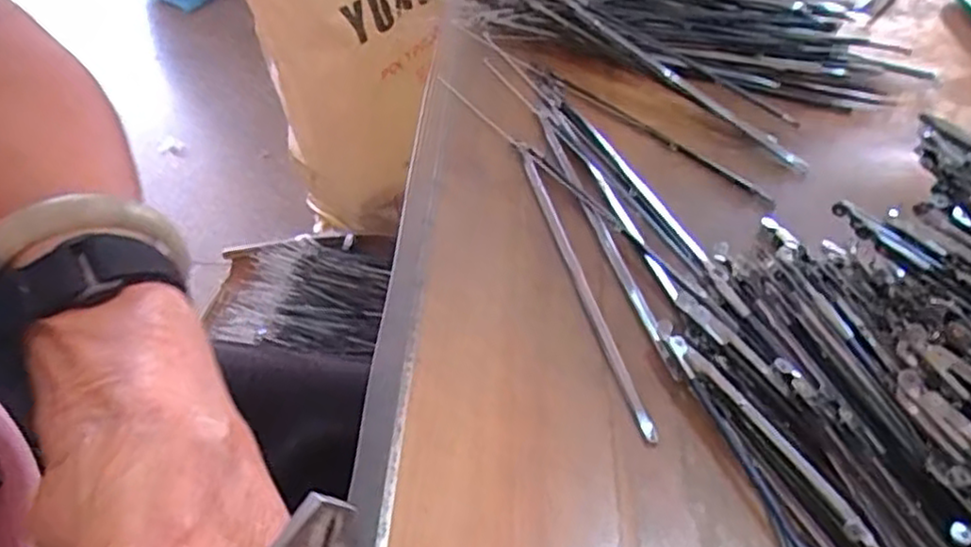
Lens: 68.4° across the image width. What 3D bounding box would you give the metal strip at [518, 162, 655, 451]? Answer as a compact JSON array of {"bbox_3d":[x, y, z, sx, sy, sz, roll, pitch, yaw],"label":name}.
[{"bbox_3d":[0.042,0.001,0.328,0.008,0.006,0.170,-12,49,-9],"label":"metal strip"}]

